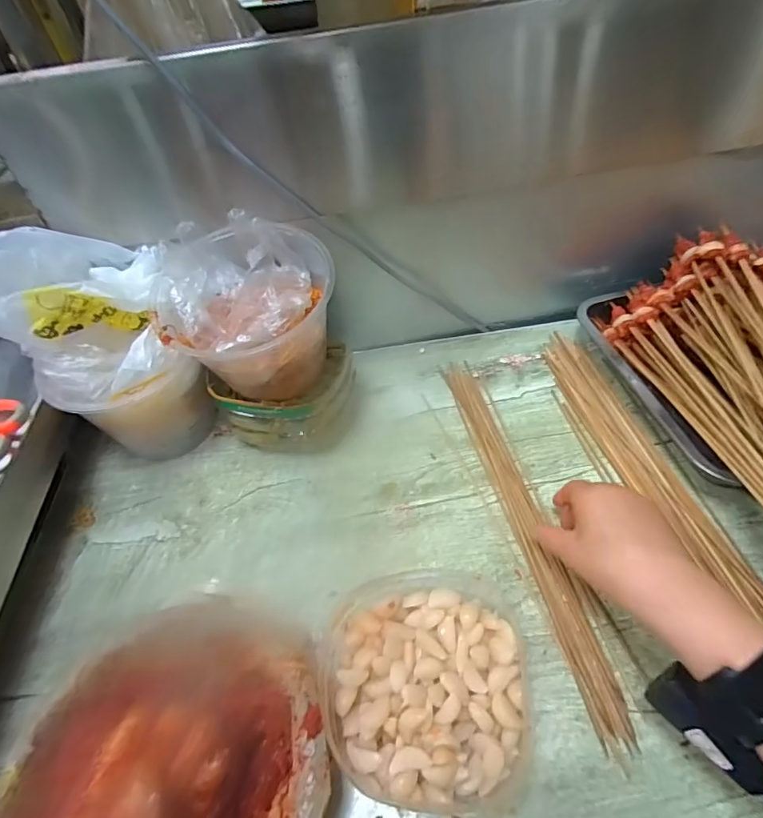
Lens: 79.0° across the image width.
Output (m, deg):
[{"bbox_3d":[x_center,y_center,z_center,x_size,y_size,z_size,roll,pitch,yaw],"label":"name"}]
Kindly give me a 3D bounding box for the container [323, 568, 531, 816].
[{"bbox_3d":[0.034,0.206,0.347,0.146,0.067,0.142,-3,50,4],"label":"container"}]

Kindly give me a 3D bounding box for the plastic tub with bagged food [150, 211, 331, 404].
[{"bbox_3d":[-0.129,-0.085,0.457,0.140,0.144,0.147,-3,50,4],"label":"plastic tub with bagged food"}]

